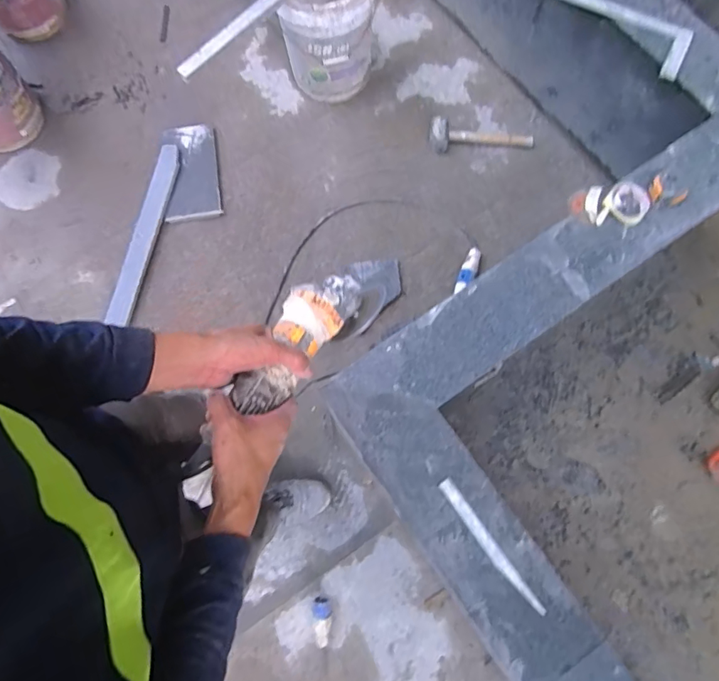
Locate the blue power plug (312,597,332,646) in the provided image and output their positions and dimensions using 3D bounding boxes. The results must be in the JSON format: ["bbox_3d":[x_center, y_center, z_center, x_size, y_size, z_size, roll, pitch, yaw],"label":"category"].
[{"bbox_3d":[-0.098,0.745,1.283,0.051,0.041,0.124,0,76,3],"label":"blue power plug"}]

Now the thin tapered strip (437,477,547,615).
[{"bbox_3d":[0.251,0.396,0.930,0.030,0.007,0.290,-35,80,-7],"label":"thin tapered strip"}]

